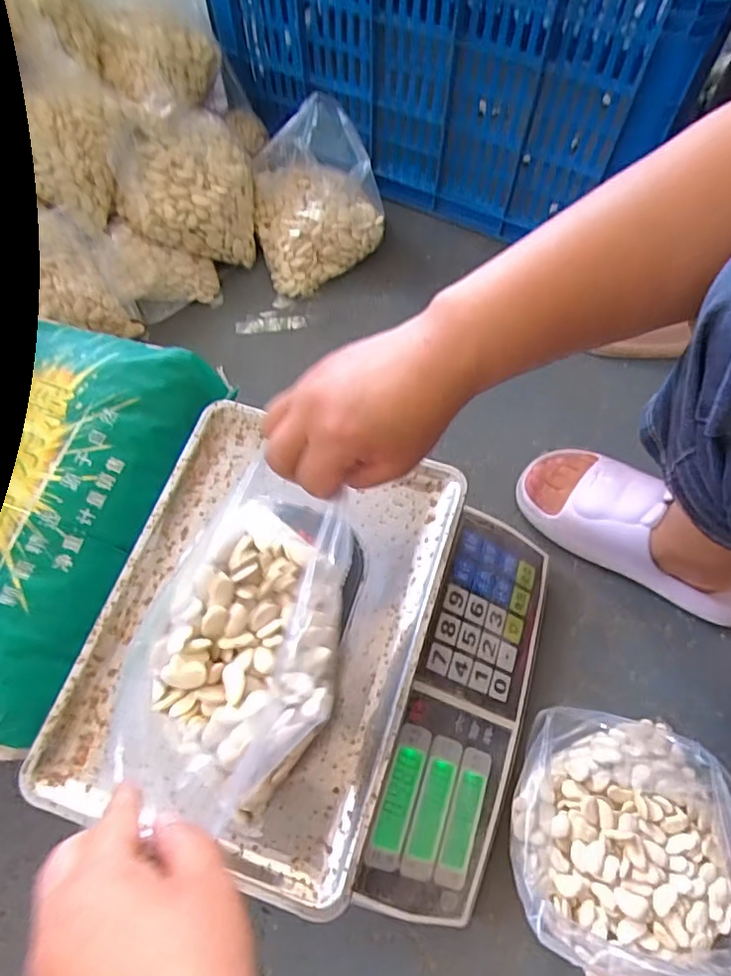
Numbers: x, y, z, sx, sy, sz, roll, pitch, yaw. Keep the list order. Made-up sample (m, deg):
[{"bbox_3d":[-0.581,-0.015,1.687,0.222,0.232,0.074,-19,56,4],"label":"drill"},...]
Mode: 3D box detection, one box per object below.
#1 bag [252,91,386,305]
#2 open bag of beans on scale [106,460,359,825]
[{"bbox_3d":[-0.065,-0.350,0.711,0.146,0.127,0.173,-19,68,-7],"label":"bag"},{"bbox_3d":[-0.086,0.112,0.411,0.133,0.081,0.223,17,68,8],"label":"open bag of beans on scale"}]

